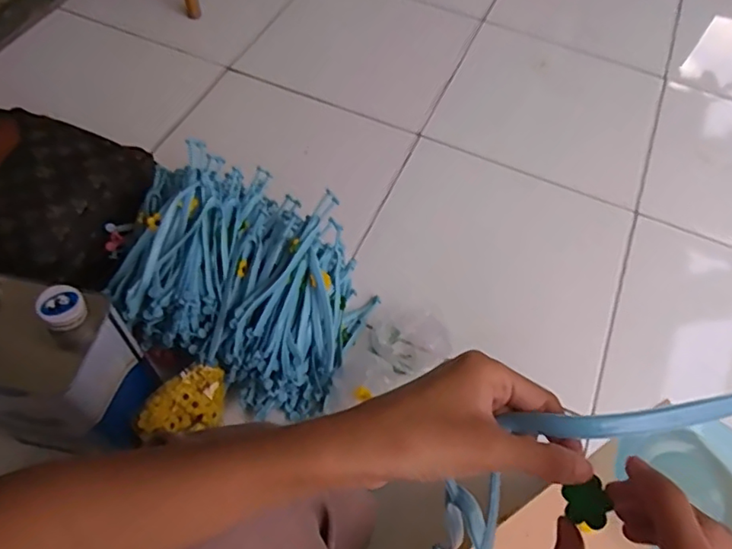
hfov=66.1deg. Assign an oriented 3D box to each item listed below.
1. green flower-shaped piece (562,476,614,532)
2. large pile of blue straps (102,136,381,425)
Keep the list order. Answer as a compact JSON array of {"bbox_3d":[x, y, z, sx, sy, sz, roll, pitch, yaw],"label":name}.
[{"bbox_3d":[0.101,0.106,0.257,0.020,0.004,0.021,-24,83,5],"label":"green flower-shaped piece"},{"bbox_3d":[-0.159,0.000,0.733,0.321,0.172,0.252,29,60,13],"label":"large pile of blue straps"}]

